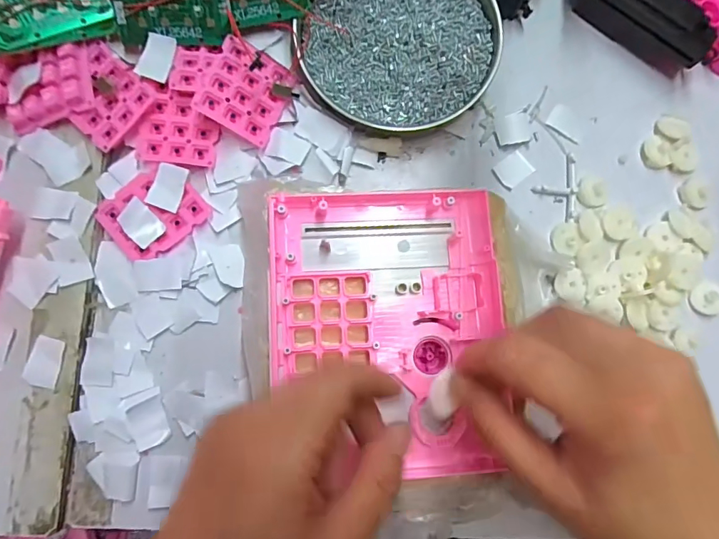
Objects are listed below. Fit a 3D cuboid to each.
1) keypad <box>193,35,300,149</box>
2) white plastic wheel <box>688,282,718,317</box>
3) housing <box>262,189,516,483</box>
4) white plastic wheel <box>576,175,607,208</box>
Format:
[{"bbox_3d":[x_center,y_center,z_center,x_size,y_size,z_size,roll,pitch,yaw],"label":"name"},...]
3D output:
[{"bbox_3d":[-0.074,-0.116,0.297,0.051,0.004,0.055,28,78,-20],"label":"keypad"},{"bbox_3d":[0.237,0.021,0.310,0.023,0.007,0.023,0,86,-3],"label":"white plastic wheel"},{"bbox_3d":[0.016,0.033,0.264,0.132,0.027,0.162,-2,86,-3],"label":"housing"},{"bbox_3d":[0.162,-0.055,0.316,0.021,0.004,0.022,0,86,-3],"label":"white plastic wheel"}]

